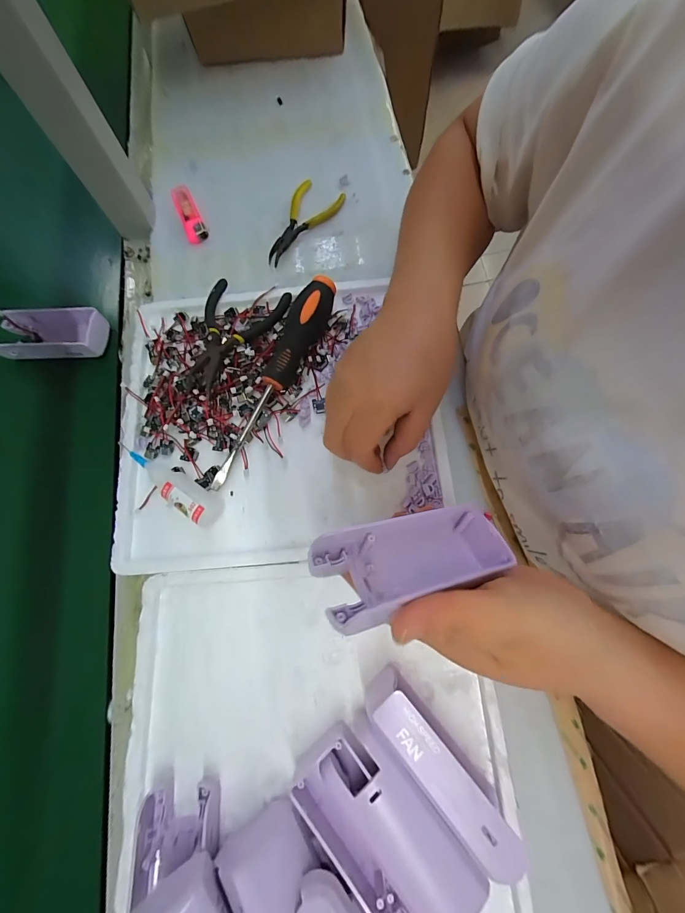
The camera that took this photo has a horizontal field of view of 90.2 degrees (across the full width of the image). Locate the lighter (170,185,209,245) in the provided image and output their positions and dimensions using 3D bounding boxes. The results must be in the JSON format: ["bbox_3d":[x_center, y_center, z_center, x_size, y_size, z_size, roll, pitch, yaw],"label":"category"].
[{"bbox_3d":[-0.174,-0.274,0.383,0.023,0.014,0.072,-25,74,-4],"label":"lighter"}]

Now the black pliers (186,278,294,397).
[{"bbox_3d":[-0.102,-0.110,0.308,0.076,0.017,0.107,20,76,9],"label":"black pliers"}]

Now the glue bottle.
[{"bbox_3d":[-0.142,0.020,0.277,0.096,0.024,0.023,32,78,12],"label":"glue bottle"}]

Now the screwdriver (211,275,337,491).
[{"bbox_3d":[-0.064,-0.067,0.288,0.031,0.038,0.195,27,77,11],"label":"screwdriver"}]

